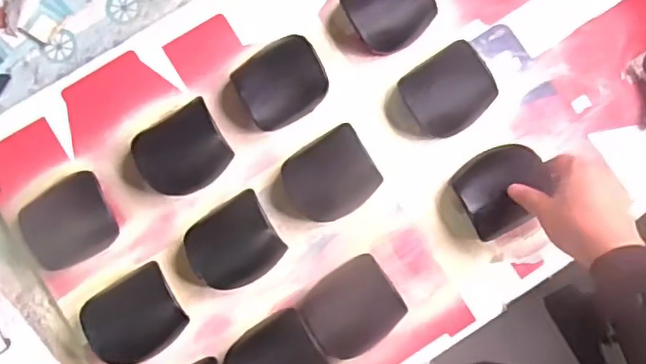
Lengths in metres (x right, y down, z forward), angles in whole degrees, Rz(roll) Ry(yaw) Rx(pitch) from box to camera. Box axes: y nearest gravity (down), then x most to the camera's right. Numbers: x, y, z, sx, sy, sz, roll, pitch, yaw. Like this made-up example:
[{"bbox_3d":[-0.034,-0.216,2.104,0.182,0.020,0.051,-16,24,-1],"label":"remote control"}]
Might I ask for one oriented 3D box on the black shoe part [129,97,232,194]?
[{"bbox_3d":[-0.146,-0.031,0.642,0.090,0.042,0.080,-29,82,-4],"label":"black shoe part"}]

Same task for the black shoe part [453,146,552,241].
[{"bbox_3d":[0.185,0.007,0.645,0.093,0.035,0.075,-34,83,-5],"label":"black shoe part"}]

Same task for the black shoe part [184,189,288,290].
[{"bbox_3d":[-0.091,0.065,0.626,0.091,0.054,0.081,-32,82,-5],"label":"black shoe part"}]

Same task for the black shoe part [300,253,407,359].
[{"bbox_3d":[0.028,0.130,0.625,0.093,0.041,0.084,-36,83,-5],"label":"black shoe part"}]

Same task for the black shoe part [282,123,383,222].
[{"bbox_3d":[0.008,-0.005,0.642,0.089,0.025,0.079,-32,82,-5],"label":"black shoe part"}]

